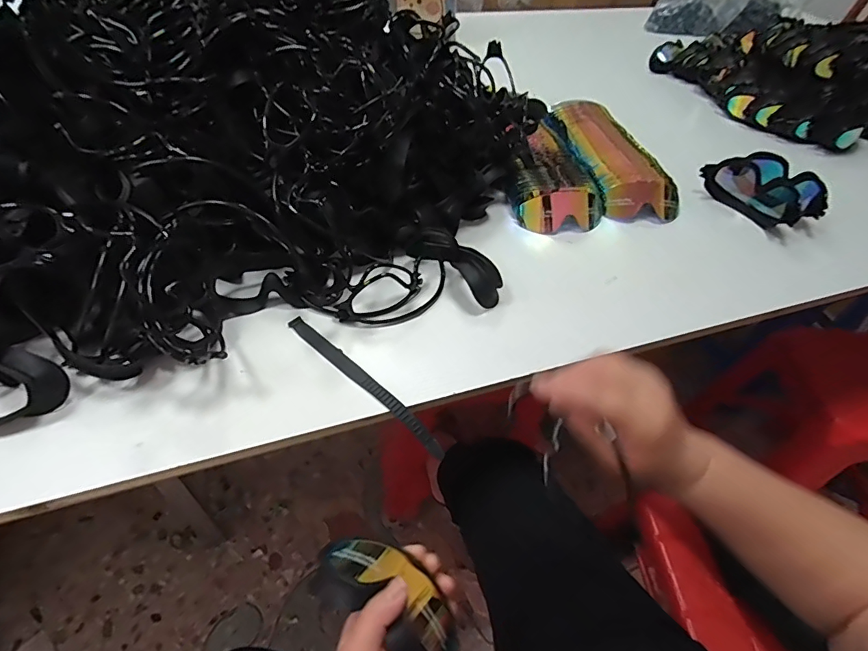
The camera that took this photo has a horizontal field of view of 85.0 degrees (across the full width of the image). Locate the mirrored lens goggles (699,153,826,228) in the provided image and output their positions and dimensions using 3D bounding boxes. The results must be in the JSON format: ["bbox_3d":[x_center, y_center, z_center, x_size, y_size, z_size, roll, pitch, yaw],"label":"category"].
[{"bbox_3d":[0.495,-0.203,0.704,0.085,0.065,0.149,-23,54,-23],"label":"mirrored lens goggles"}]

